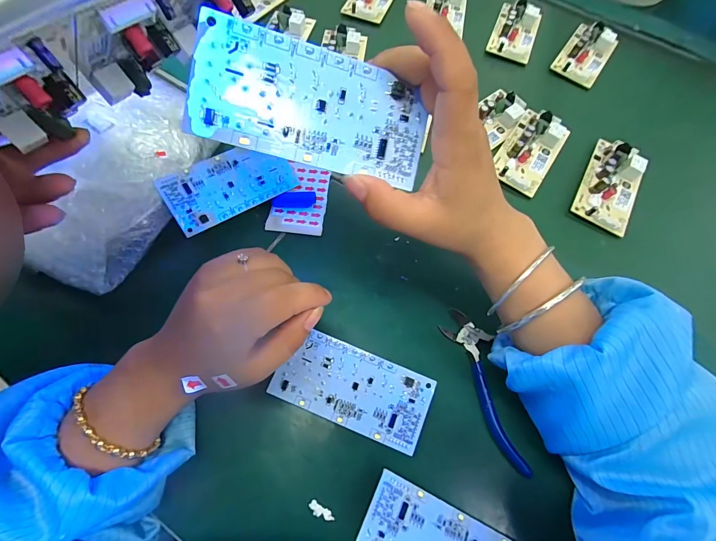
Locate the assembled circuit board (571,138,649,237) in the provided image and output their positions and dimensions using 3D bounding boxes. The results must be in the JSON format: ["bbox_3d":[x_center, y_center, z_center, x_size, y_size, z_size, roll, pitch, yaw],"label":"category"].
[{"bbox_3d":[0.262,-0.092,0.355,0.050,0.018,0.108,29,68,10],"label":"assembled circuit board"}]

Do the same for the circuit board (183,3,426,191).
[{"bbox_3d":[-0.020,-0.081,0.172,0.115,0.004,0.055,11,95,-14],"label":"circuit board"}]

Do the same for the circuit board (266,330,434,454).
[{"bbox_3d":[-0.003,0.087,0.259,0.110,0.004,0.055,22,75,4],"label":"circuit board"}]

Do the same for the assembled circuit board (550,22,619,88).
[{"bbox_3d":[0.292,-0.279,0.442,0.053,0.016,0.104,34,69,12],"label":"assembled circuit board"}]

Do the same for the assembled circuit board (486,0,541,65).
[{"bbox_3d":[0.207,-0.316,0.455,0.053,0.016,0.105,21,67,7],"label":"assembled circuit board"}]

